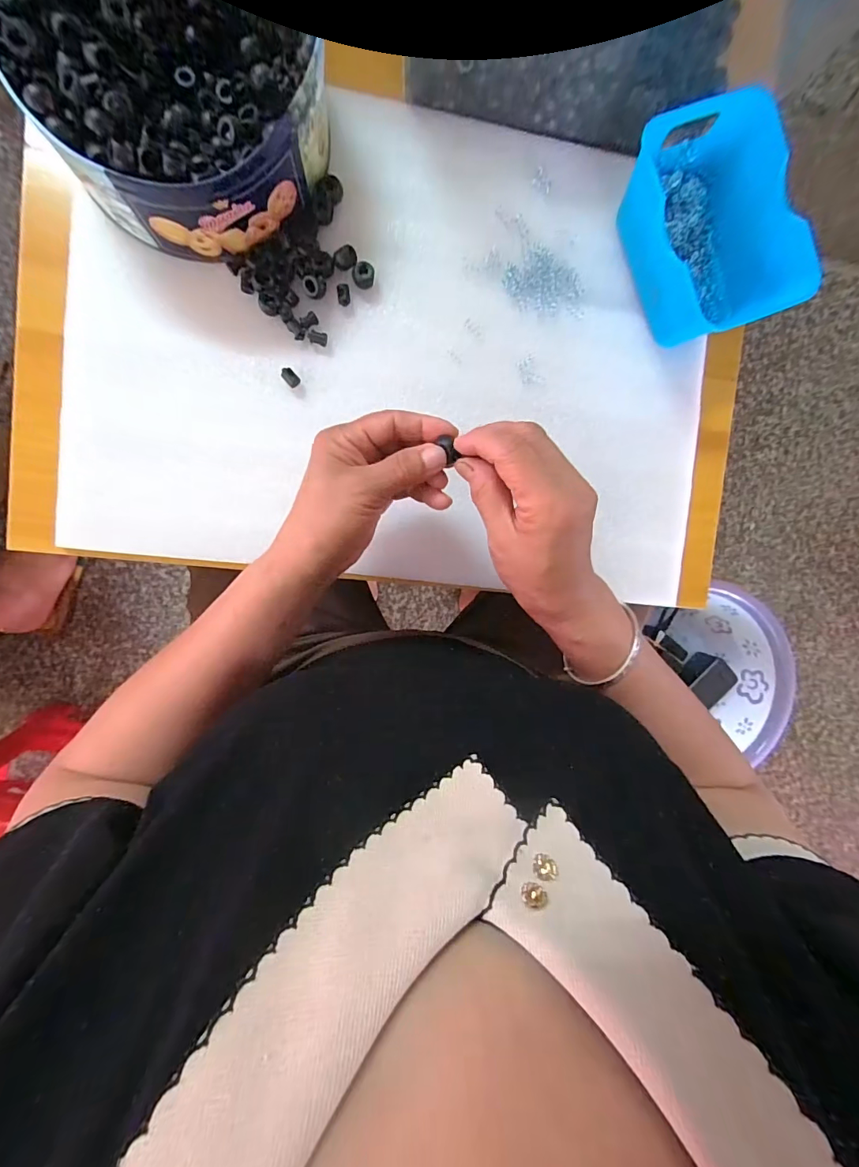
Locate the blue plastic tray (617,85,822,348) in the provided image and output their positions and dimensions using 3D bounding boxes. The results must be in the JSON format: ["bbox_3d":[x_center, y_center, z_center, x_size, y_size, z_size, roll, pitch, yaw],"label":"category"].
[{"bbox_3d":[0.213,-0.269,0.344,0.098,0.068,0.146,-17,95,-6],"label":"blue plastic tray"}]

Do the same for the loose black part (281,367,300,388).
[{"bbox_3d":[-0.109,-0.162,0.349,0.013,0.008,0.010,44,88,-6],"label":"loose black part"}]

